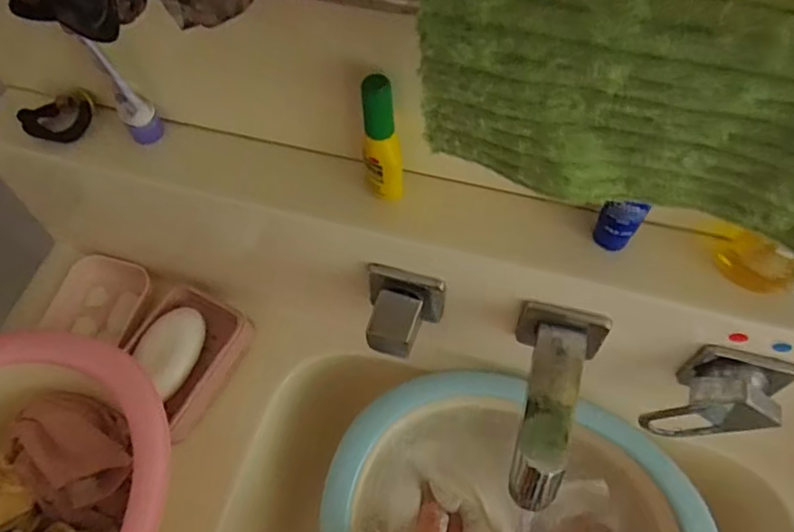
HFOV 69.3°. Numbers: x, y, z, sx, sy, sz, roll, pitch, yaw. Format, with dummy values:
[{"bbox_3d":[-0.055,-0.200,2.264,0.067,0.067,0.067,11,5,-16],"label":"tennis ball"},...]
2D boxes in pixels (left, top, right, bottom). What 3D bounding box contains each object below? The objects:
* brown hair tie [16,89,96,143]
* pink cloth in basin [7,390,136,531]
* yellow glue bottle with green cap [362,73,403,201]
[{"bbox_3d":[-0.265,-0.117,0.455,0.054,0.022,0.035,-35,66,-13],"label":"brown hair tie"},{"bbox_3d":[-0.257,0.152,0.455,0.100,0.046,0.088,12,64,10],"label":"pink cloth in basin"},{"bbox_3d":[-0.010,-0.080,0.372,0.024,0.090,0.026,-1,63,3],"label":"yellow glue bottle with green cap"}]

